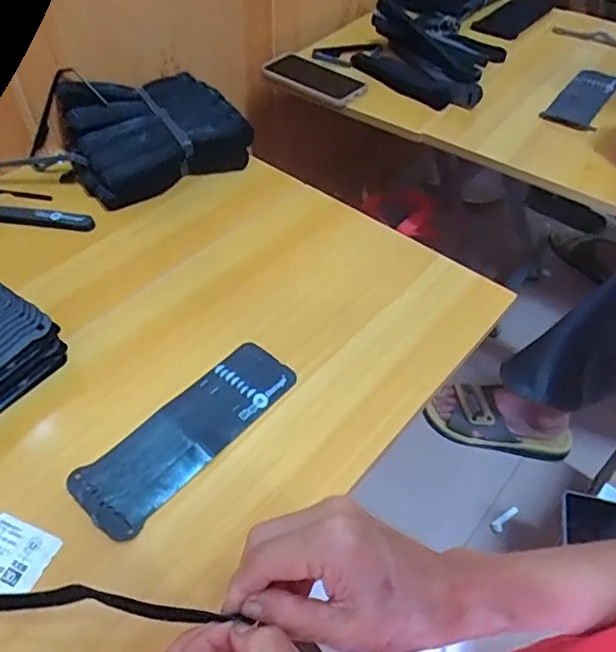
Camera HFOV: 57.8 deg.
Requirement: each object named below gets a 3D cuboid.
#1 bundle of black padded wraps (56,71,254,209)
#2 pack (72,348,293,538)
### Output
[{"bbox_3d":[-0.203,-0.256,0.723,0.217,0.074,0.177,-22,53,-19],"label":"bundle of black padded wraps"},{"bbox_3d":[-0.099,0.086,0.473,0.068,0.005,0.199,35,57,26],"label":"pack"}]

